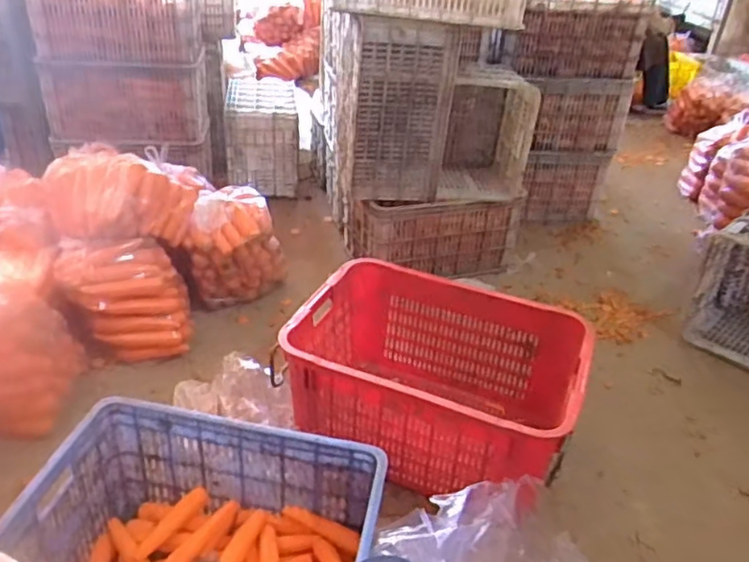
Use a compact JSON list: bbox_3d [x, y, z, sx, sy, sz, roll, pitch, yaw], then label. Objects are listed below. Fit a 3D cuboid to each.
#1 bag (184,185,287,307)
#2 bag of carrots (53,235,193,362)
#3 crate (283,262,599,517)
[{"bbox_3d":[-0.406,-0.096,1.890,0.186,0.290,0.247,18,35,20],"label":"bag"},{"bbox_3d":[-0.647,0.049,1.671,0.306,0.242,0.224,-9,35,-20],"label":"bag of carrots"},{"bbox_3d":[0.131,0.231,1.453,0.608,0.309,0.449,18,35,20],"label":"crate"}]

